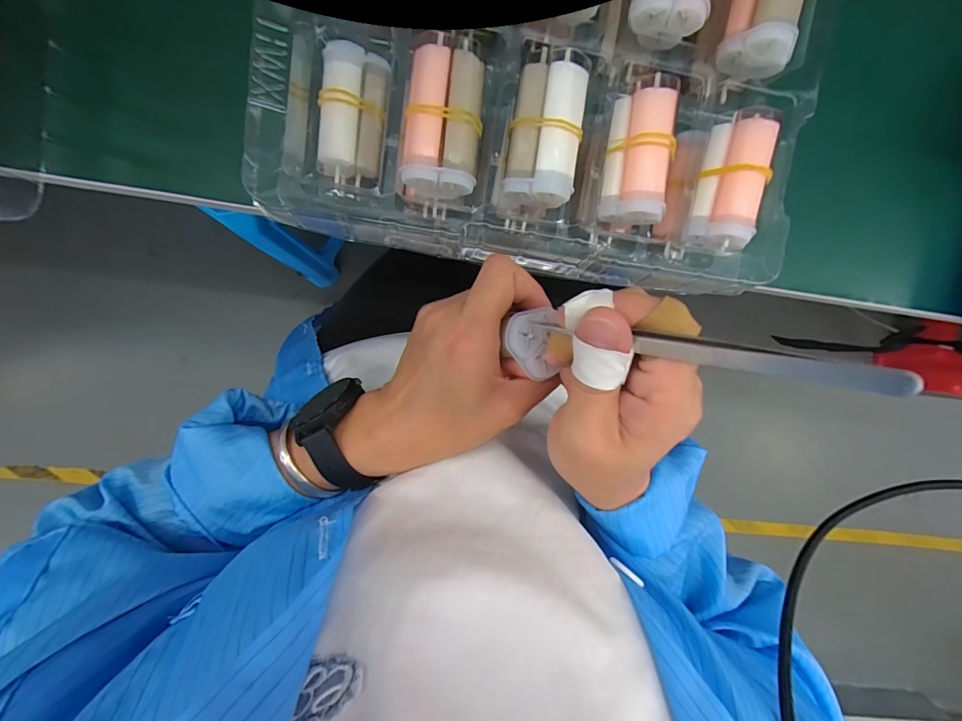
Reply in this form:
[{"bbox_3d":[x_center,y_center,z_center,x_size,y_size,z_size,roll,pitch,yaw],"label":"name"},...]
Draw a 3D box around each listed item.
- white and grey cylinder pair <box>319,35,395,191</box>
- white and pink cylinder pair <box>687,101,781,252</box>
[{"bbox_3d":[-0.071,-0.136,0.229,0.034,0.017,0.067,9,96,-6],"label":"white and grey cylinder pair"},{"bbox_3d":[0.136,-0.096,0.222,0.028,0.023,0.071,10,96,-7],"label":"white and pink cylinder pair"}]

